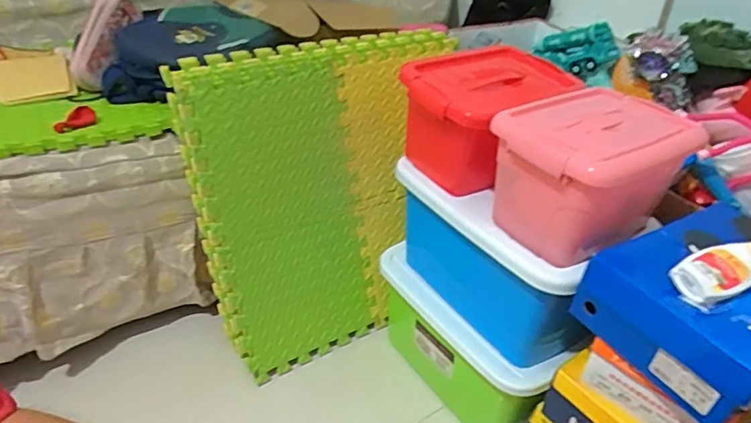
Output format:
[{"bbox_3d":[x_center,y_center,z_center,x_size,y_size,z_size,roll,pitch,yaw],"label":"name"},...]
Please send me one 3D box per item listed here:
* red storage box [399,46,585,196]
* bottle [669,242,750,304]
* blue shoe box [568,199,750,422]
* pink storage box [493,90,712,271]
[{"bbox_3d":[0.175,-0.144,0.867,0.262,0.174,0.209,-26,44,-36],"label":"red storage box"},{"bbox_3d":[0.407,0.065,0.604,0.151,0.037,0.056,-18,40,-28],"label":"bottle"},{"bbox_3d":[0.417,0.115,0.642,0.248,0.105,0.207,-16,39,-26],"label":"blue shoe box"},{"bbox_3d":[0.291,-0.049,0.734,0.242,0.170,0.174,-21,42,-32],"label":"pink storage box"}]

